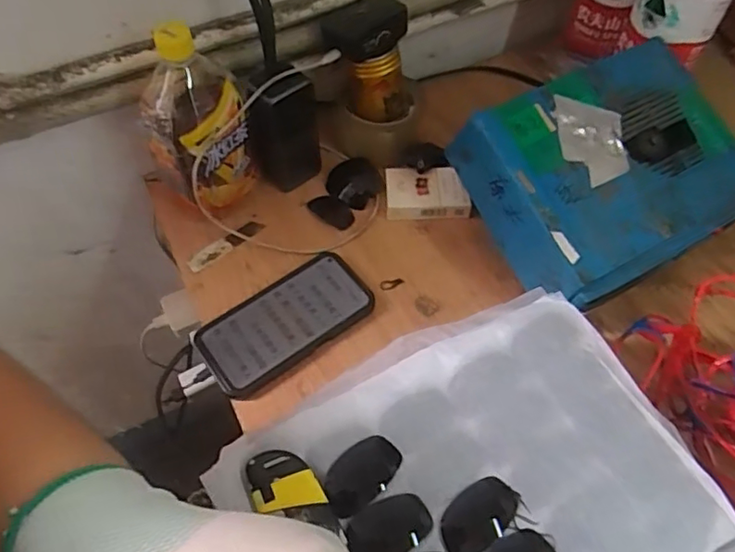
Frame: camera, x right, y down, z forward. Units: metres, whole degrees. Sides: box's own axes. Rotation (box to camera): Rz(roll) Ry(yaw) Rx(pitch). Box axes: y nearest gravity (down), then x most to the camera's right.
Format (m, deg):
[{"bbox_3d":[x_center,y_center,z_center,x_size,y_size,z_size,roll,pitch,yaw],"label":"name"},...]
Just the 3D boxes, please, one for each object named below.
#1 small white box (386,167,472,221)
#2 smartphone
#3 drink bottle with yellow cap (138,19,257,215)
[{"bbox_3d":[0.064,-0.091,0.636,0.086,0.028,0.059,-2,57,0],"label":"small white box"},{"bbox_3d":[-0.076,0.043,0.557,0.162,0.012,0.081,-34,63,-19],"label":"smartphone"},{"bbox_3d":[-0.164,-0.143,0.567,0.092,0.201,0.098,-20,59,-12],"label":"drink bottle with yellow cap"}]

